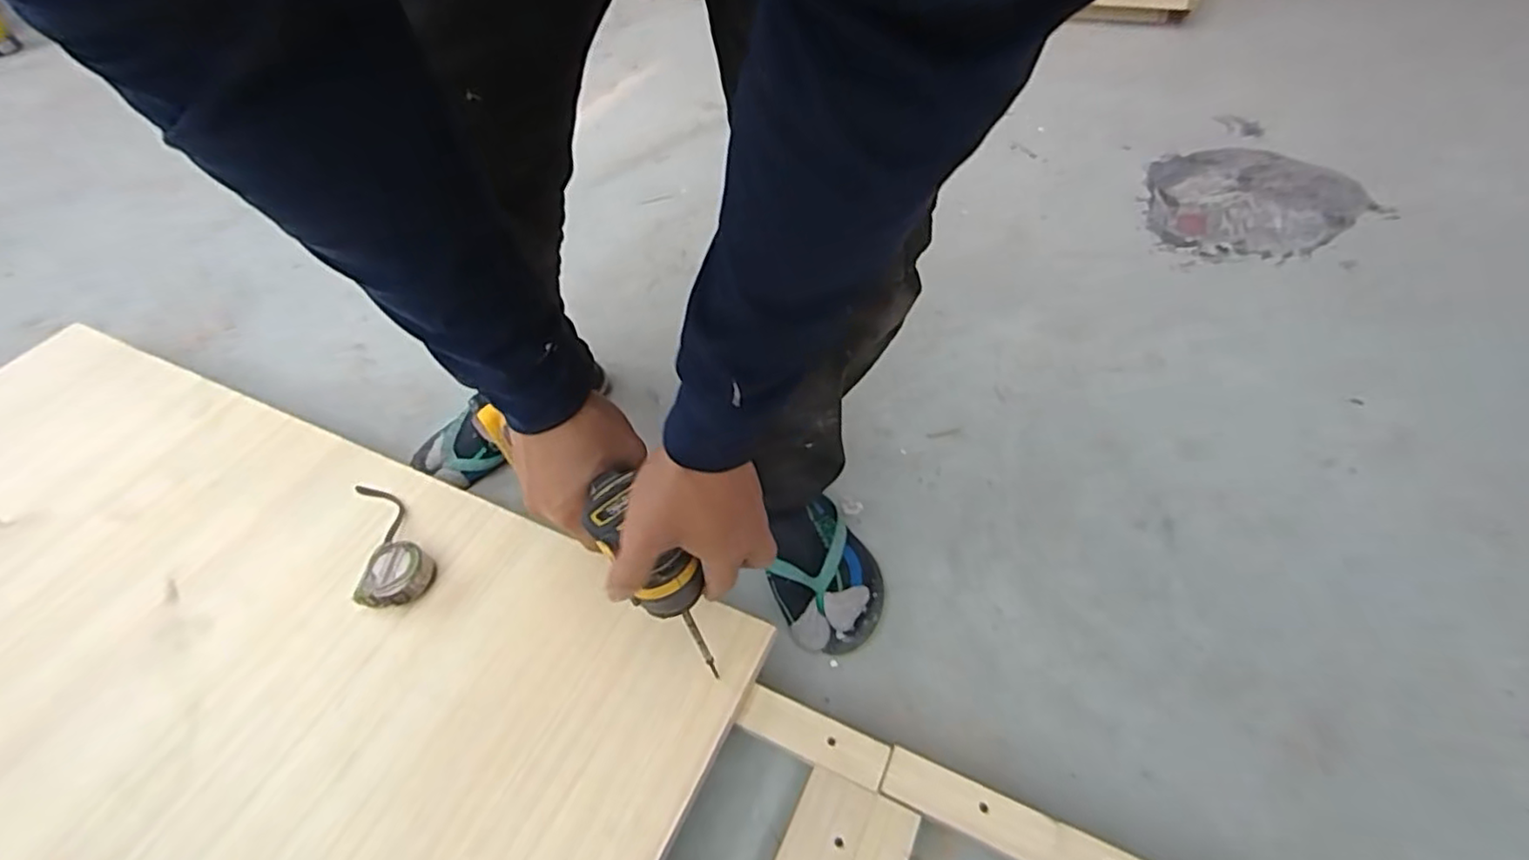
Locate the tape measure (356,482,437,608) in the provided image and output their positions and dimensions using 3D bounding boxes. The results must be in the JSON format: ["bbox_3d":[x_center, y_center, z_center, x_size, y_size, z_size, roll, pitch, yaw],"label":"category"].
[{"bbox_3d":[-0.408,0.114,0.711,0.070,0.035,0.182,-31,54,-18],"label":"tape measure"}]

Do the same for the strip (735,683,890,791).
[{"bbox_3d":[0.041,0.264,0.577,0.127,0.009,0.041,18,55,20],"label":"strip"}]

